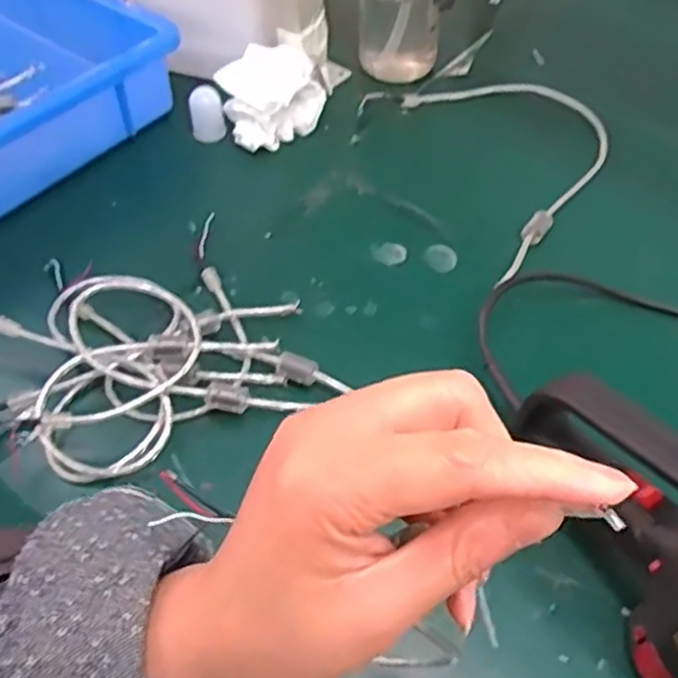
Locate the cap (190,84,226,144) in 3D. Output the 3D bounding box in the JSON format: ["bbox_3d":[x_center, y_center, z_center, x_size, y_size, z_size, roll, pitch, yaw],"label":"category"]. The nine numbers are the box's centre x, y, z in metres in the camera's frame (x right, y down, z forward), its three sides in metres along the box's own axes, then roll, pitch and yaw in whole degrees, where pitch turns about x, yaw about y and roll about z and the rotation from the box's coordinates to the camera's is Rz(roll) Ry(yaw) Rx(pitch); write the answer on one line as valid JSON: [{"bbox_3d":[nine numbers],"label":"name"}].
[{"bbox_3d":[-0.116,-0.198,0.625,0.029,0.037,0.028,0,55,-1],"label":"cap"}]

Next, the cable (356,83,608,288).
[{"bbox_3d":[0.150,-0.167,0.617,0.194,0.020,0.220,-28,60,-18],"label":"cable"}]

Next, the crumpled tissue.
[{"bbox_3d":[-0.060,-0.213,0.624,0.087,0.054,0.063,-32,61,-21],"label":"crumpled tissue"}]

